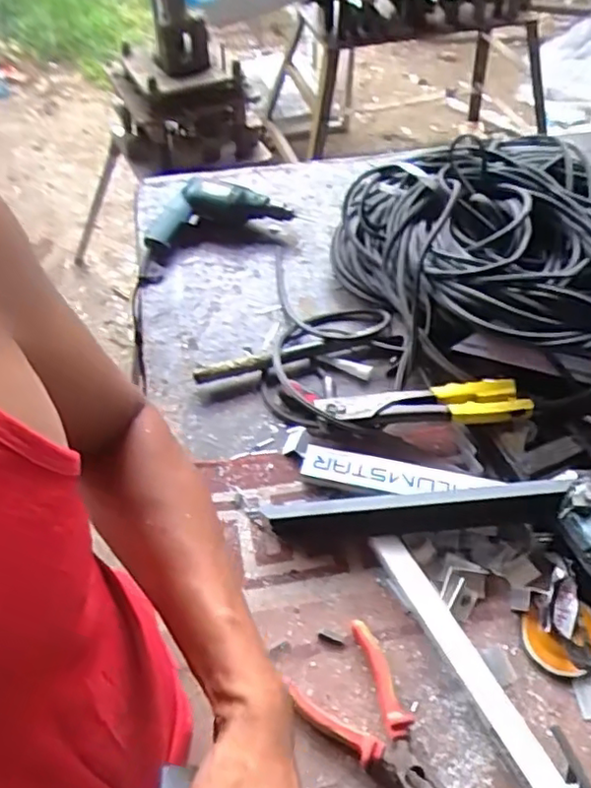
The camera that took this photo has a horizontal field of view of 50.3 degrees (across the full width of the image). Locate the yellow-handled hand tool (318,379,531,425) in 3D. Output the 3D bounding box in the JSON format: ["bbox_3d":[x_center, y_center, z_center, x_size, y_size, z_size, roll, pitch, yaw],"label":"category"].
[{"bbox_3d":[0.152,0.012,0.761,0.250,0.051,0.048,1,54,-1],"label":"yellow-handled hand tool"}]

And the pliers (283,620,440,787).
[{"bbox_3d":[0.079,0.315,0.590,0.095,0.024,0.181,-30,61,-22],"label":"pliers"}]

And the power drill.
[{"bbox_3d":[-0.124,-0.282,0.996,0.230,0.074,0.077,-10,55,-9],"label":"power drill"}]

